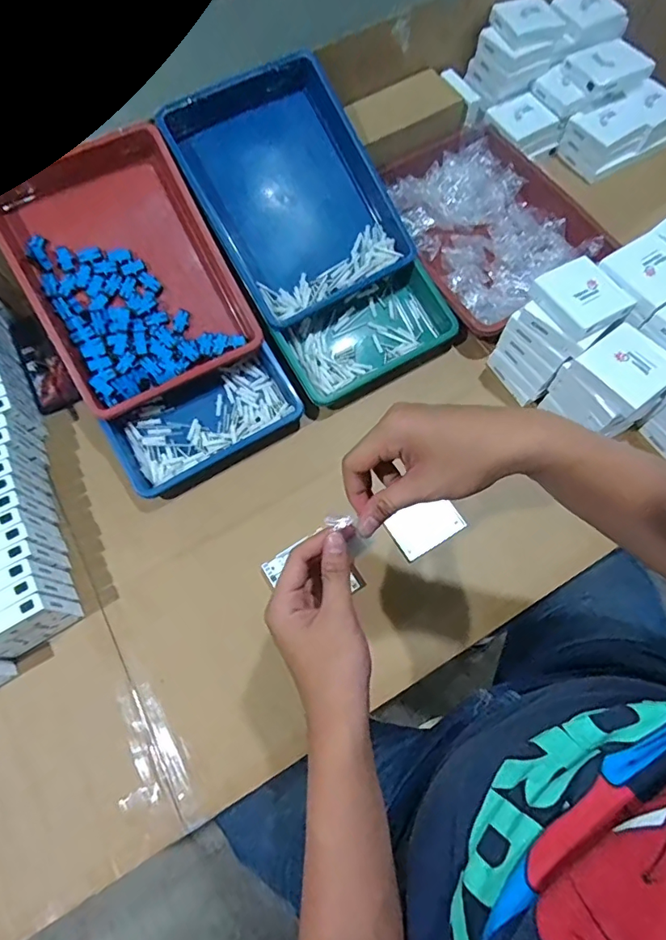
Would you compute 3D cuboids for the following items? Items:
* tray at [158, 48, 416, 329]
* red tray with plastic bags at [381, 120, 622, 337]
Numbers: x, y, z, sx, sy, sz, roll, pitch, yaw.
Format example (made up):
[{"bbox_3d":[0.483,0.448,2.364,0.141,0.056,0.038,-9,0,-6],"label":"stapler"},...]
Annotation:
[{"bbox_3d":[-0.062,-0.386,0.654,0.242,0.060,0.330,-31,91,-10],"label":"tray"},{"bbox_3d":[0.224,-0.376,0.735,0.264,0.058,0.335,-33,71,-11],"label":"red tray with plastic bags"}]

